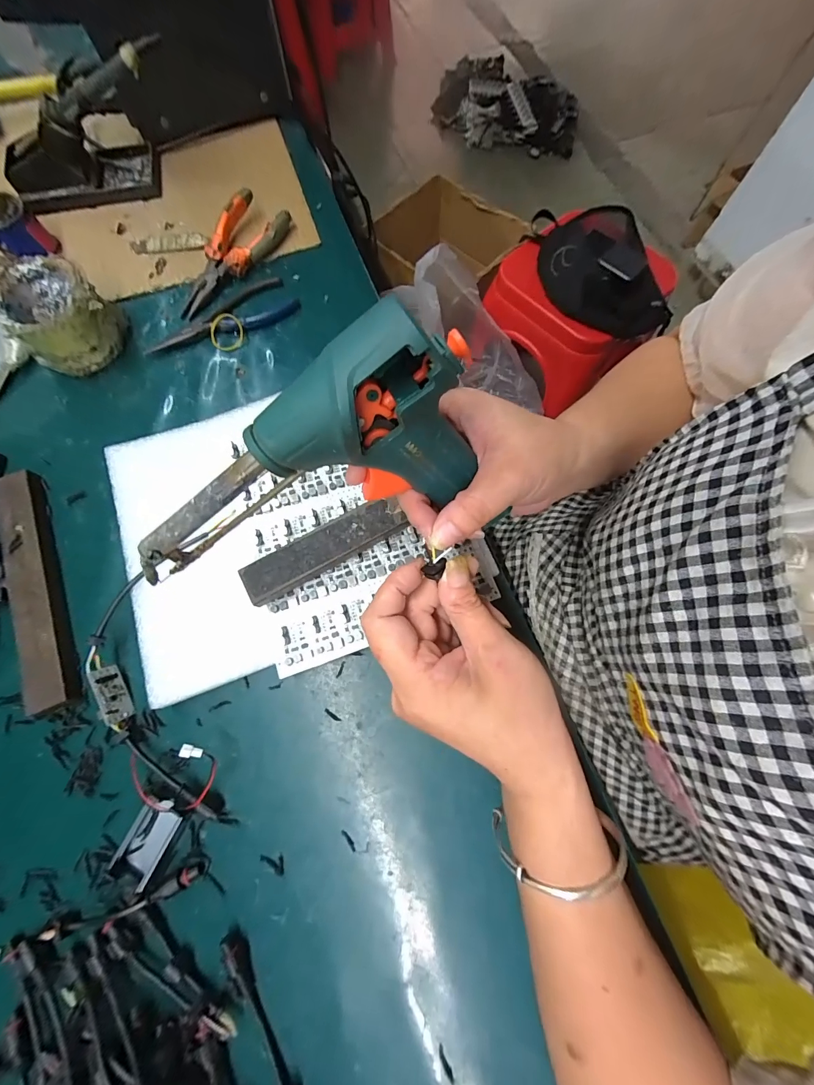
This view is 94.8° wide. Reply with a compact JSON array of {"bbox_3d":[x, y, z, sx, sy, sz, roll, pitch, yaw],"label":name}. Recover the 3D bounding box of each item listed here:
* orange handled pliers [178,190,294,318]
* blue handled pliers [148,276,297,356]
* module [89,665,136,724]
[{"bbox_3d":[-0.194,-0.310,0.394,0.152,0.028,0.057,-43,78,-9],"label":"orange handled pliers"},{"bbox_3d":[-0.187,-0.223,0.382,0.153,0.011,0.049,-34,77,-7],"label":"blue handled pliers"},{"bbox_3d":[-0.221,0.113,0.281,0.009,0.023,0.041,-25,76,-5],"label":"module"}]

